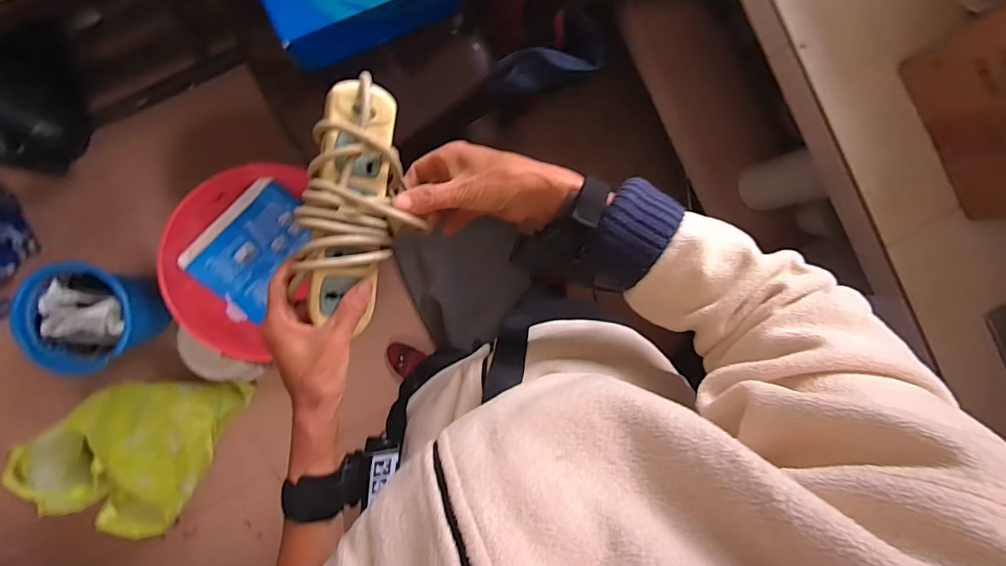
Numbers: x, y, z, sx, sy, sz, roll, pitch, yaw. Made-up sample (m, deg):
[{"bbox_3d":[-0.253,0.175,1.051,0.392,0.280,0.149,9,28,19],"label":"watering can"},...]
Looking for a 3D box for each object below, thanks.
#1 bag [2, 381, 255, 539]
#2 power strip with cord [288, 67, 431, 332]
[{"bbox_3d":[-0.803,0.358,1.091,0.277,0.408,0.221,11,92,-5],"label":"bag"},{"bbox_3d":[-0.116,-0.065,0.403,0.092,0.044,0.191,9,92,-5],"label":"power strip with cord"}]

